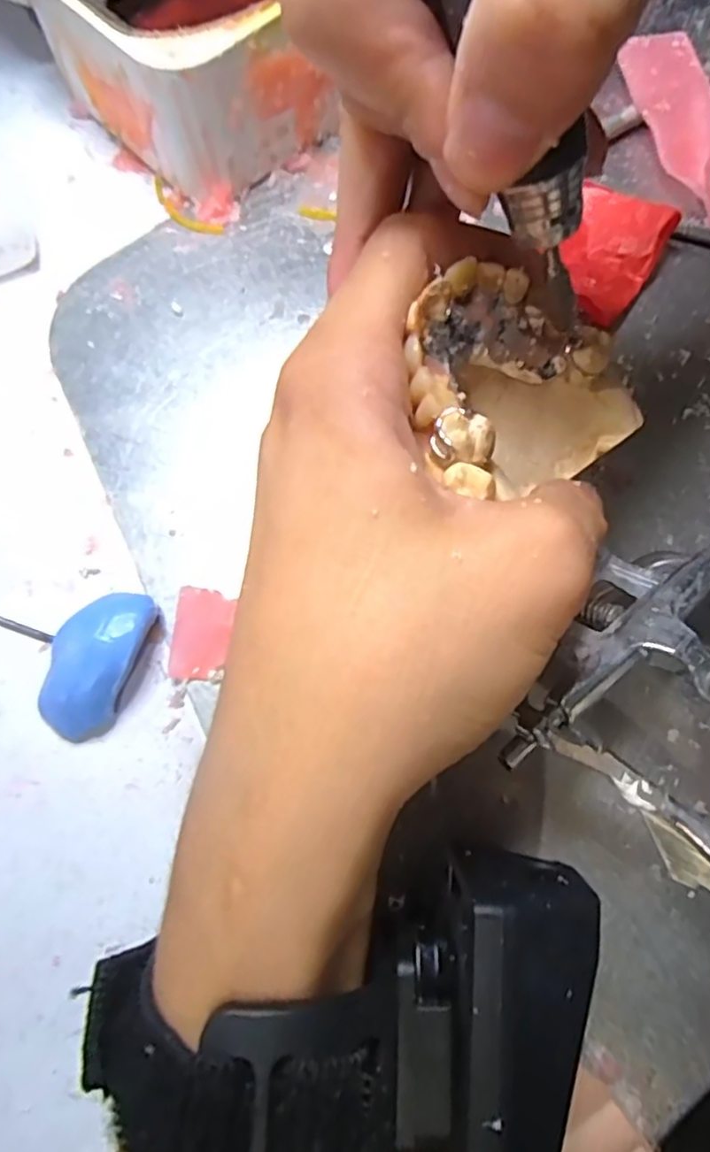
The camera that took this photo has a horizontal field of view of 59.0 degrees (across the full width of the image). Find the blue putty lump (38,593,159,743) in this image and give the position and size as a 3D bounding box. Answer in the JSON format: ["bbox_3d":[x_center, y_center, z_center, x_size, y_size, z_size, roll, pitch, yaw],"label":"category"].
[{"bbox_3d":[-0.078,0.026,0.188,0.023,0.017,0.046,20,74,9],"label":"blue putty lump"}]

